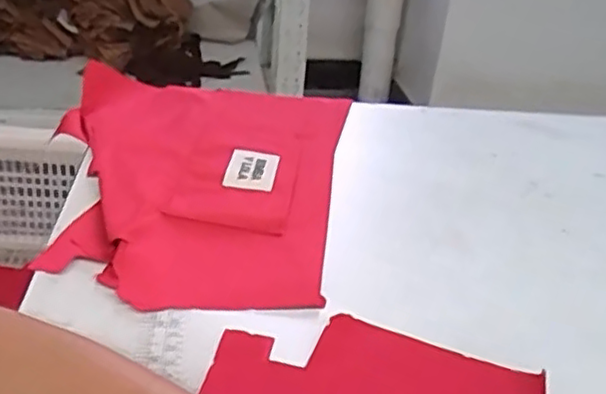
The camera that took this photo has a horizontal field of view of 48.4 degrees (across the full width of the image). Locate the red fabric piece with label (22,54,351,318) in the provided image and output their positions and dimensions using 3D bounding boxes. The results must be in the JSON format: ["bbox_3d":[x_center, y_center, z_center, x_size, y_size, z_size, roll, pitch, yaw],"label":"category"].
[{"bbox_3d":[-0.082,-0.022,0.480,0.208,0.017,0.278,7,31,3],"label":"red fabric piece with label"}]

